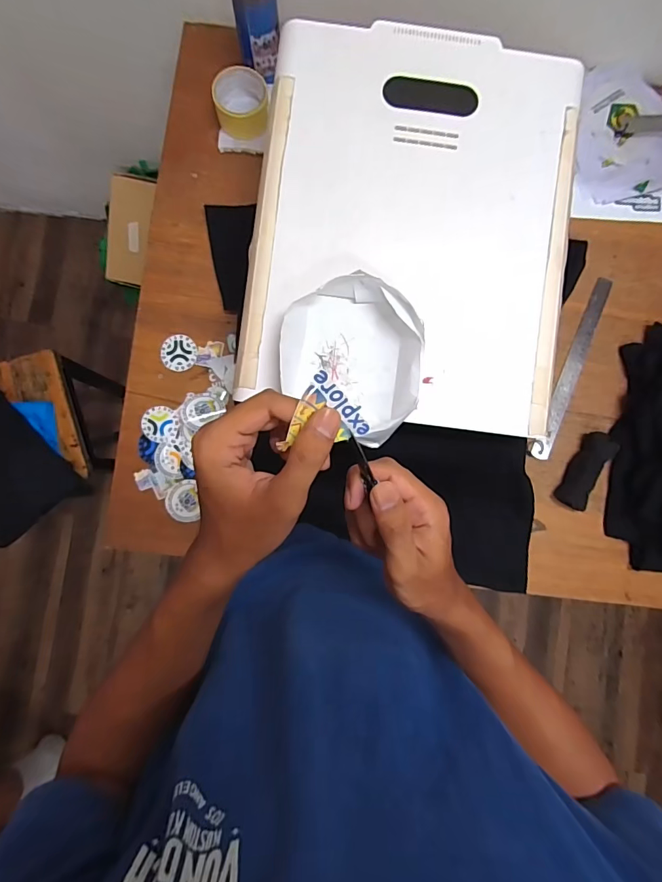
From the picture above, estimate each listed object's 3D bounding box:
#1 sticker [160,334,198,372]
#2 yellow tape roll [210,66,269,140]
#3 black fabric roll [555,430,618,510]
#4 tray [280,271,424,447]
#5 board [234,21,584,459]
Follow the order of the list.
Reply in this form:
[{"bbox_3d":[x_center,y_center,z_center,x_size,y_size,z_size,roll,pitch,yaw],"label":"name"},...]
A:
[{"bbox_3d":[-0.245,-0.142,0.694,0.056,0.004,0.058,0,87,-10],"label":"sticker"},{"bbox_3d":[-0.147,-0.550,0.700,0.088,0.039,0.092,0,86,-2],"label":"yellow tape roll"},{"bbox_3d":[0.411,0.047,0.693,0.051,0.022,0.127,28,85,0],"label":"black fabric roll"},{"bbox_3d":[0.021,-0.097,0.511,0.161,0.051,0.185,7,85,-2],"label":"tray"},{"bbox_3d":[0.106,-0.277,0.548,0.389,0.024,0.497,8,85,-2],"label":"board"}]

